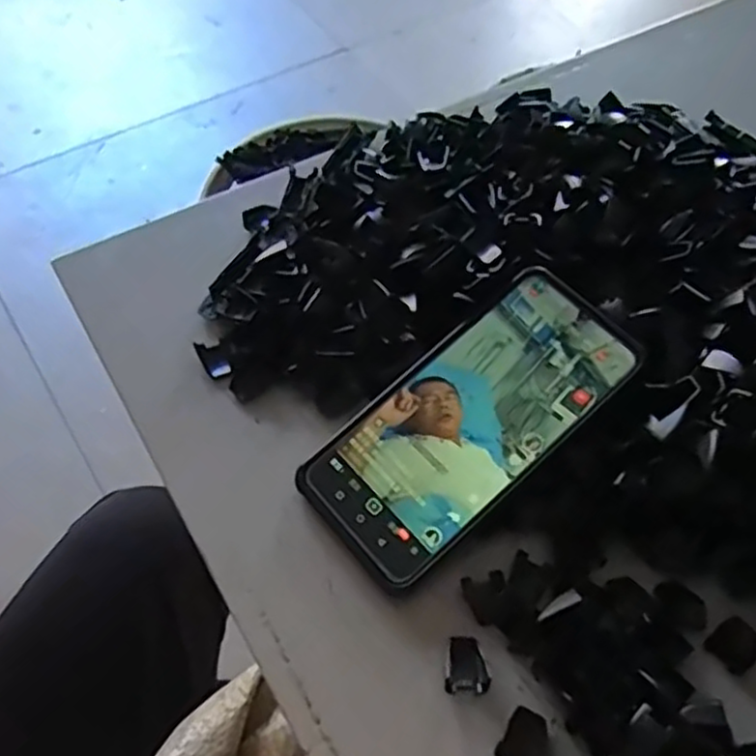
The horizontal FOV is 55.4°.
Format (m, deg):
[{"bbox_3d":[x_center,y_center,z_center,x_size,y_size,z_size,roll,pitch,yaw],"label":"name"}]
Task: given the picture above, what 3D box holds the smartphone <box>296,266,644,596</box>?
[{"bbox_3d":[0.045,0.020,0.350,0.167,0.007,0.078,-42,67,-11],"label":"smartphone"}]

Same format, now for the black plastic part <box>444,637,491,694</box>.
[{"bbox_3d":[0.038,0.124,0.312,0.019,0.008,0.023,0,58,-2],"label":"black plastic part"}]

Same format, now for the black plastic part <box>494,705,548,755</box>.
[{"bbox_3d":[0.060,0.149,0.297,0.018,0.008,0.023,22,59,11],"label":"black plastic part"}]

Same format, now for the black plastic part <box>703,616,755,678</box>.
[{"bbox_3d":[0.159,0.118,0.320,0.022,0.005,0.019,-36,66,-22],"label":"black plastic part"}]

